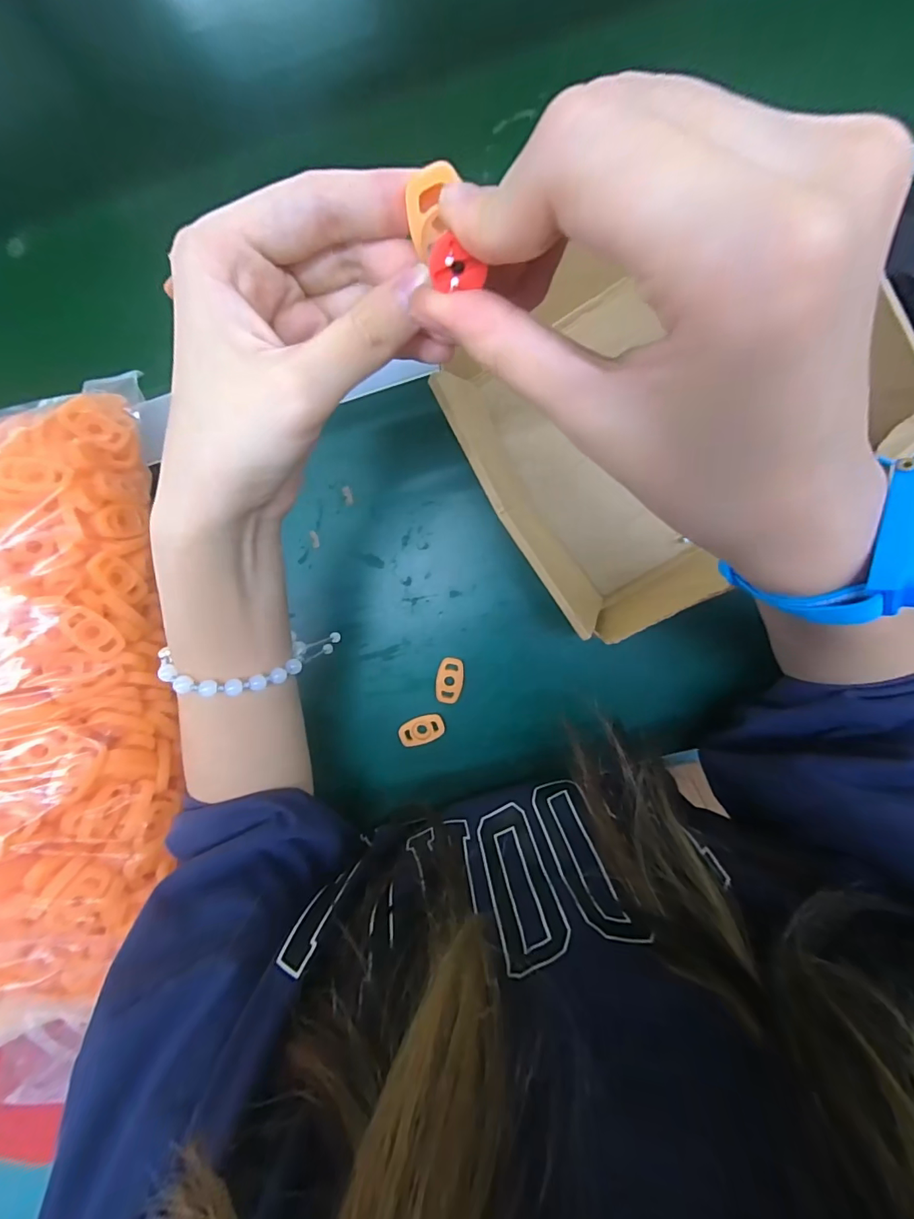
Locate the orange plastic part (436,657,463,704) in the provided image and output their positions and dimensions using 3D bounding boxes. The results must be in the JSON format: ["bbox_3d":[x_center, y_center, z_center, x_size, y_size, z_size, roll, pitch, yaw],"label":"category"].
[{"bbox_3d":[-0.005,0.050,0.337,0.019,0.004,0.032,5,97,1],"label":"orange plastic part"}]

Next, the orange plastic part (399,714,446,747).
[{"bbox_3d":[-0.025,0.087,0.338,0.032,0.005,0.019,-25,96,5],"label":"orange plastic part"}]

